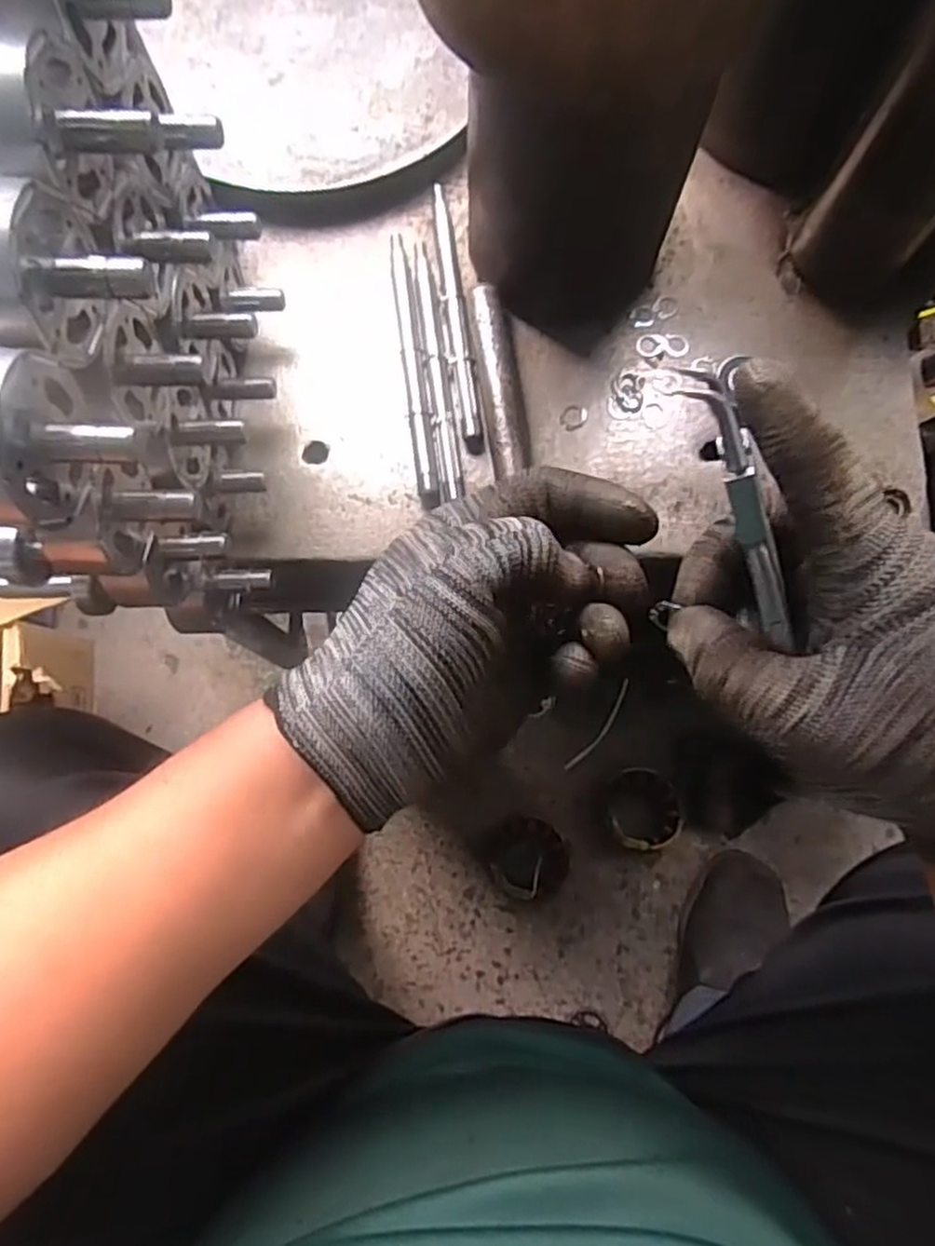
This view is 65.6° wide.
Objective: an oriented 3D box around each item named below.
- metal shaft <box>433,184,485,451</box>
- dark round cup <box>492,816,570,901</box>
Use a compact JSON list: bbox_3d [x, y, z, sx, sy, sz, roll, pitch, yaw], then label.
[{"bbox_3d":[-0.006,-0.181,0.429,0.012,0.013,0.167,-7,78,-1],"label":"metal shaft"},{"bbox_3d":[0.067,0.248,0.774,0.079,0.046,0.080,0,78,0],"label":"dark round cup"}]

